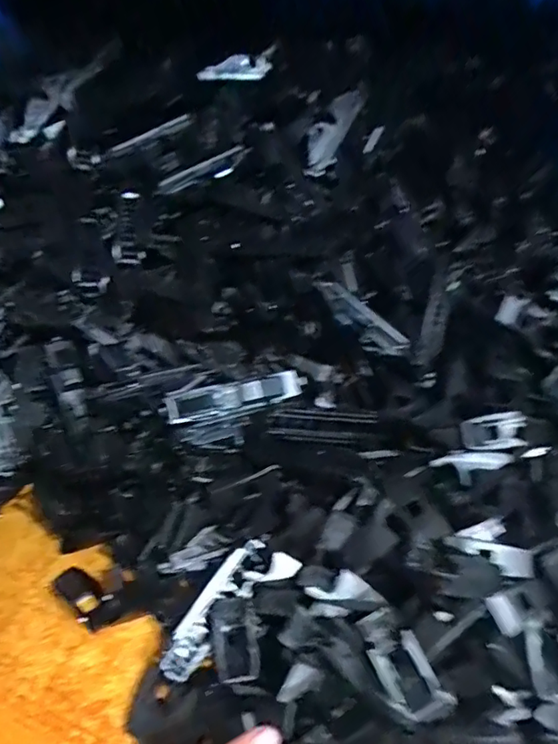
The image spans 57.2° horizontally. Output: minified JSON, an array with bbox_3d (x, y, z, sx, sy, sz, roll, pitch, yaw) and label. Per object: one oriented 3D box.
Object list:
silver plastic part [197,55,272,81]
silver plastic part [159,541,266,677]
[{"bbox_3d":[-0.038,-0.255,0.429,0.058,0.015,0.036,-2,41,-8],"label":"silver plastic part"},{"bbox_3d":[-0.033,0.119,0.262,0.017,0.008,0.075,25,65,22],"label":"silver plastic part"}]

